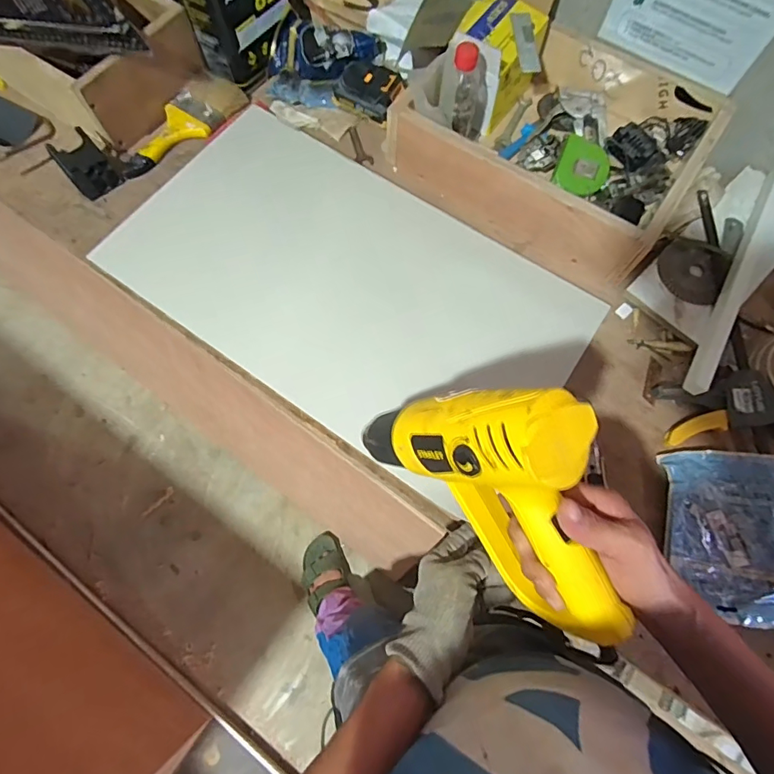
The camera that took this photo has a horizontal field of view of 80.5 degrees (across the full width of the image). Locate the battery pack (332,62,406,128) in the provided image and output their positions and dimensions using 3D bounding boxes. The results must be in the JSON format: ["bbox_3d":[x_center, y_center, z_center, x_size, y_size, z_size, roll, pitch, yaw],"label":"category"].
[{"bbox_3d":[-0.028,-0.488,0.750,0.112,0.045,0.073,23,72,8],"label":"battery pack"}]

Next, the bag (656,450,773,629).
[{"bbox_3d":[0.396,0.169,0.529,0.125,0.029,0.187,6,71,2],"label":"bag"}]

